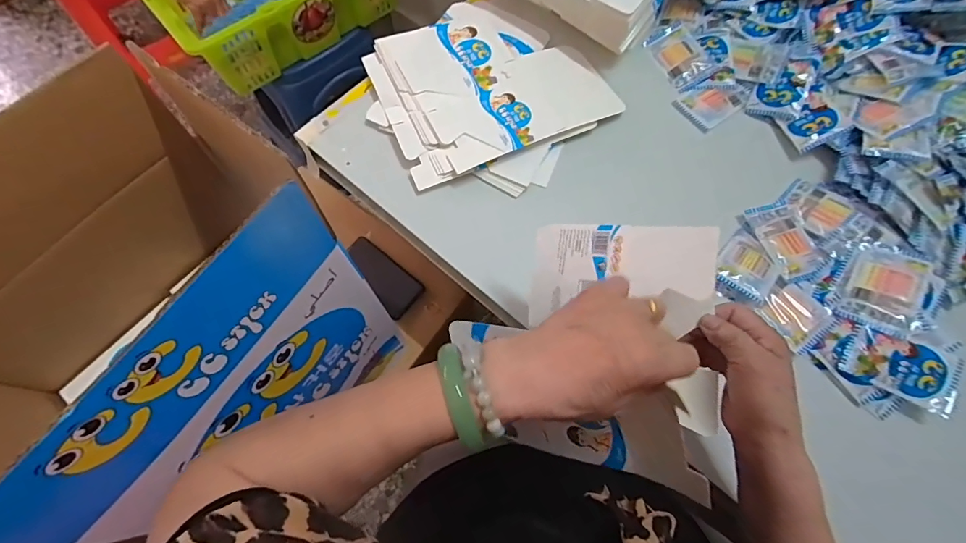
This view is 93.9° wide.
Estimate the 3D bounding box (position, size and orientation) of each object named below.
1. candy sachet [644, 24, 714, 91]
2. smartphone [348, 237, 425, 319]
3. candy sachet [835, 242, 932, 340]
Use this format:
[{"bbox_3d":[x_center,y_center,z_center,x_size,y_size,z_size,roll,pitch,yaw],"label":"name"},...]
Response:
[{"bbox_3d":[0.284,-0.317,0.657,0.064,0.011,0.105,-27,73,4],"label":"candy sachet"},{"bbox_3d":[-0.180,0.006,0.789,0.155,0.008,0.072,39,73,13],"label":"smartphone"},{"bbox_3d":[0.435,0.017,0.492,0.071,0.012,0.098,20,73,31],"label":"candy sachet"}]

